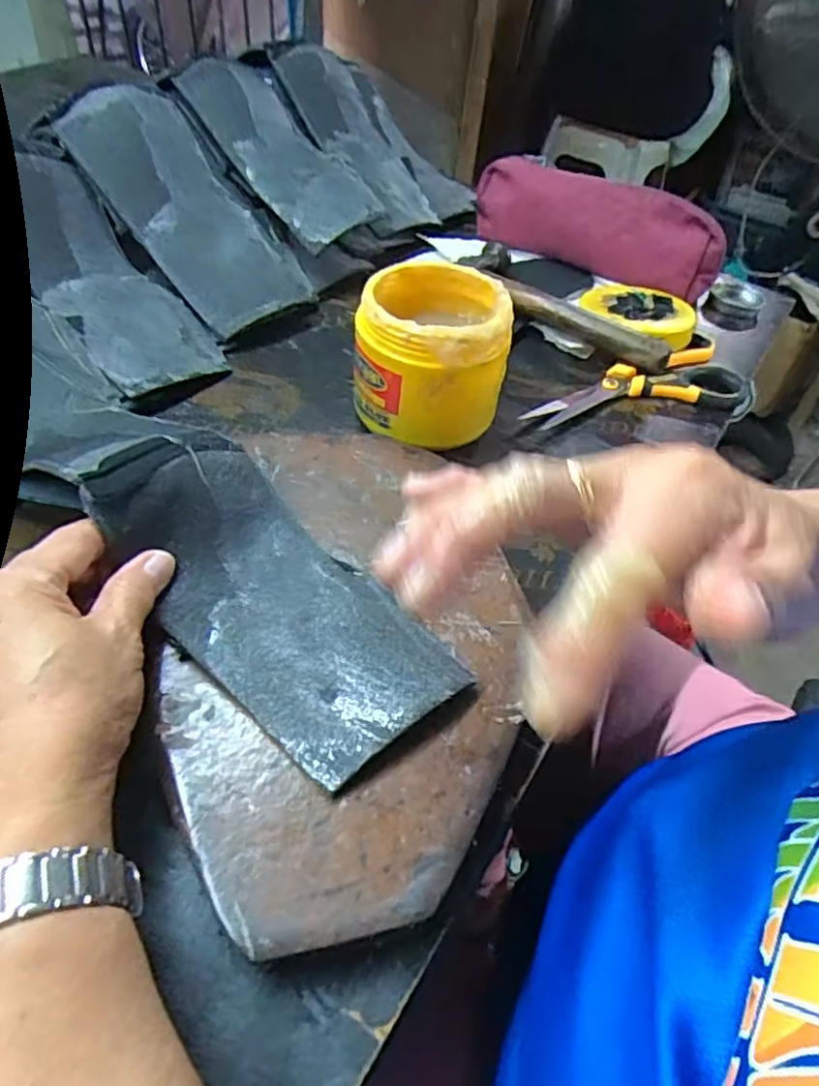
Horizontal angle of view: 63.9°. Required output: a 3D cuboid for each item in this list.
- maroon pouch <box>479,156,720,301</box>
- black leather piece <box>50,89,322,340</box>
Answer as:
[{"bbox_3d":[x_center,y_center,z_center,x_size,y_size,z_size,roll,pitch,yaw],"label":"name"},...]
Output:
[{"bbox_3d":[0.164,-0.284,0.592,0.221,0.077,0.046,29,52,18],"label":"maroon pouch"},{"bbox_3d":[-0.160,-0.246,0.483,0.186,0.026,0.091,50,56,-9],"label":"black leather piece"}]

